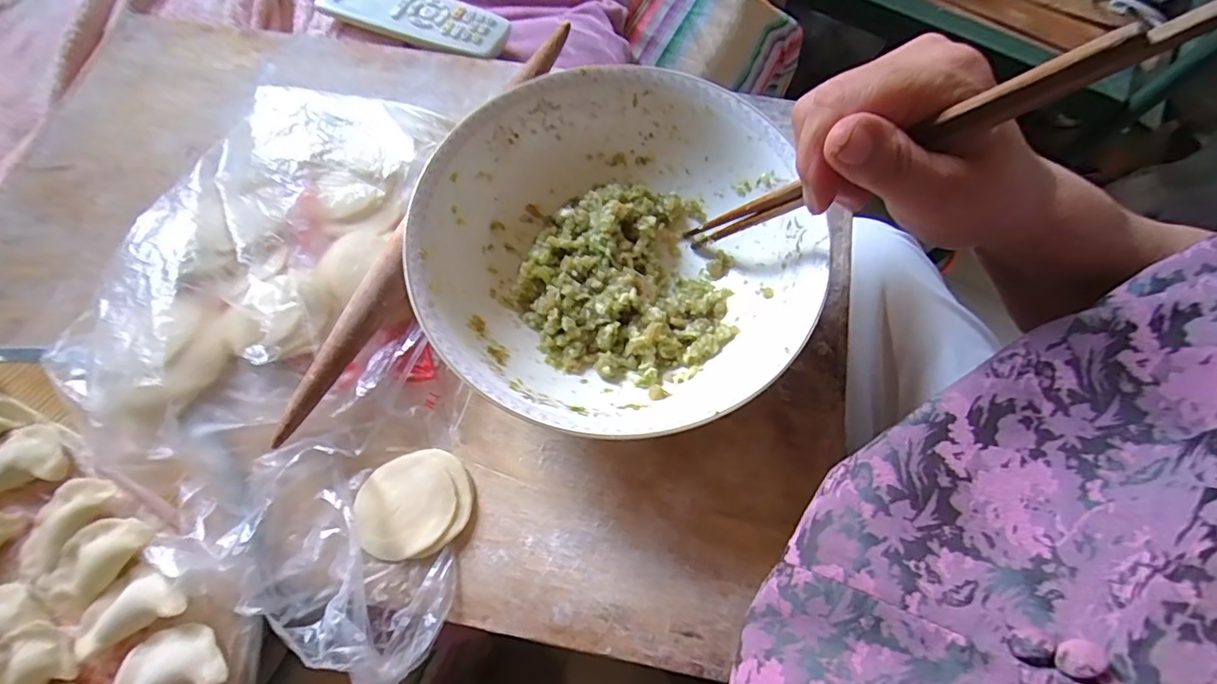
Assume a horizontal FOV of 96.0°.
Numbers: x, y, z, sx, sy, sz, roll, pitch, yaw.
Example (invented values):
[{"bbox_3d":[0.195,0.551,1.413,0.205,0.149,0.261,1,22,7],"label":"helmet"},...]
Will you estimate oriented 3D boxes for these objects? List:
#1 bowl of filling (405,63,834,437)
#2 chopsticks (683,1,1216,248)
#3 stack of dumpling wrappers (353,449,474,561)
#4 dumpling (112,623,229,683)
[{"bbox_3d":[0.005,-0.049,0.326,0.204,0.079,0.219,1,71,-3],"label":"bowl of filling"},{"bbox_3d":[0.101,-0.075,0.244,0.013,0.242,0.005,47,71,-14],"label":"chopsticks"},{"bbox_3d":[-0.108,0.091,0.305,0.062,0.008,0.054,-17,73,-9],"label":"stack of dumpling wrappers"},{"bbox_3d":[-0.216,0.160,0.268,0.053,0.016,0.036,-23,74,-11],"label":"dumpling"}]

